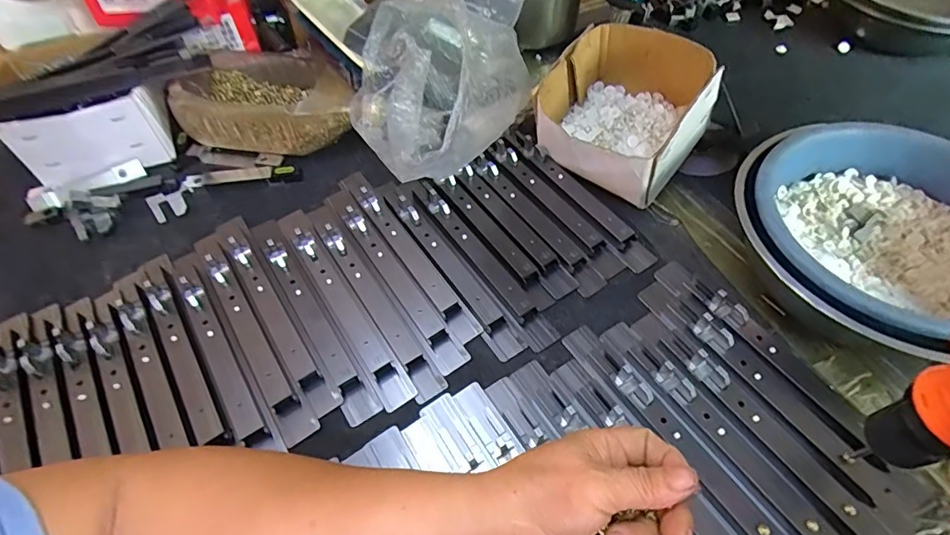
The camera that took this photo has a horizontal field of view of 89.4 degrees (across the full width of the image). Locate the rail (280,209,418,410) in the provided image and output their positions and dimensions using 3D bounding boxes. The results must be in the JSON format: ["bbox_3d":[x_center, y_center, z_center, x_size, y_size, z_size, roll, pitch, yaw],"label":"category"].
[{"bbox_3d":[-0.115,0.019,0.388,0.028,0.011,0.217,-30,61,-18],"label":"rail"}]

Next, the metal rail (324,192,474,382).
[{"bbox_3d":[-0.076,-0.002,0.401,0.025,0.010,0.213,-30,61,-18],"label":"metal rail"}]

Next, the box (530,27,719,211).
[{"bbox_3d":[0.141,-0.151,0.457,0.138,0.080,0.148,32,62,20],"label":"box"}]

